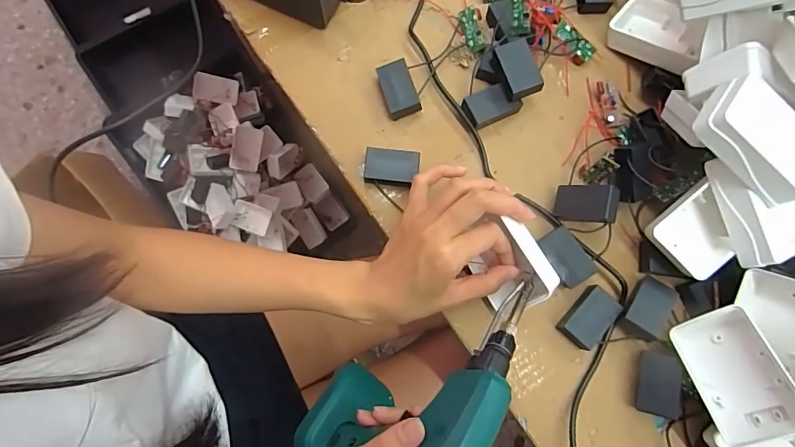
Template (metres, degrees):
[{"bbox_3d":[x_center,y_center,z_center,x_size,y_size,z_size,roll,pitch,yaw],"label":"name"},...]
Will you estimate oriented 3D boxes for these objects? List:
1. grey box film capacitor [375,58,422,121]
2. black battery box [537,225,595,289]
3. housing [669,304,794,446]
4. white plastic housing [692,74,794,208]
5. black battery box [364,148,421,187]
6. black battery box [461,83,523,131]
[{"bbox_3d":[0.001,-0.124,0.412,0.030,0.021,0.048,-18,80,-1],"label":"grey box film capacitor"},{"bbox_3d":[0.145,0.030,0.384,0.029,0.021,0.049,-35,81,-4],"label":"black battery box"},{"bbox_3d":[0.253,0.112,0.329,0.058,0.028,0.091,-24,53,20],"label":"housing"},{"bbox_3d":[0.260,-0.061,0.314,0.088,0.037,0.056,41,84,8],"label":"white plastic housing"},{"bbox_3d":[-0.005,-0.049,0.395,0.047,0.018,0.032,5,81,3],"label":"black battery box"},{"bbox_3d":[0.087,-0.110,0.412,0.050,0.018,0.029,-23,81,-2],"label":"black battery box"}]

